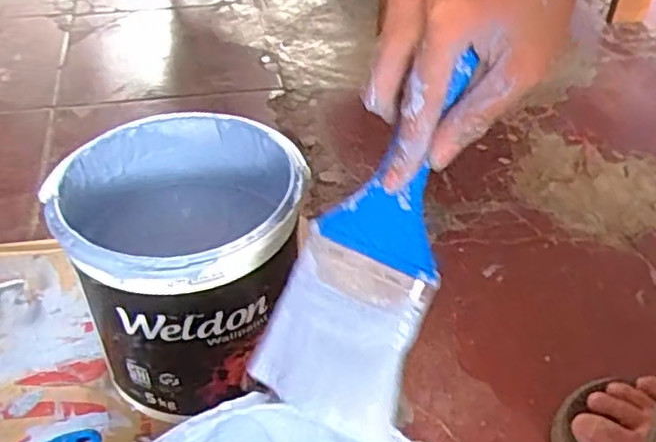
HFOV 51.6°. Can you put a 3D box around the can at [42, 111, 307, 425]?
[{"bbox_3d":[-0.110,0.030,0.537,0.168,0.161,0.173,1,40,0],"label":"can"}]

